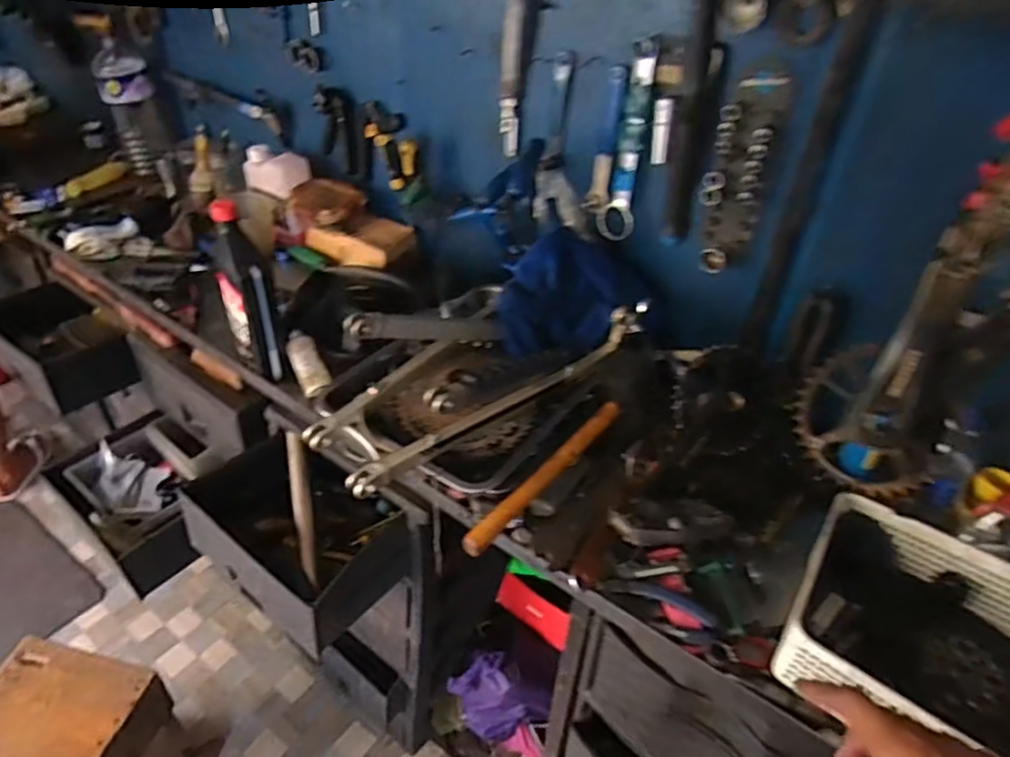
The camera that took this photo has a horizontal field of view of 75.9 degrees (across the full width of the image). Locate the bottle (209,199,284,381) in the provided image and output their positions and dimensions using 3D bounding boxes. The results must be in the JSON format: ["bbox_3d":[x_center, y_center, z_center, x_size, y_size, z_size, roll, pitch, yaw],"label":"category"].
[{"bbox_3d":[-0.372,-0.123,0.942,0.065,0.263,0.100,-20,26,-30],"label":"bottle"}]

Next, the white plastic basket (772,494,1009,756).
[{"bbox_3d":[0.463,0.286,0.648,0.329,0.092,0.250,27,44,27],"label":"white plastic basket"}]

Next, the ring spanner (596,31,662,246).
[{"bbox_3d":[0.177,-0.317,0.885,0.055,0.266,0.020,34,45,28],"label":"ring spanner"}]

